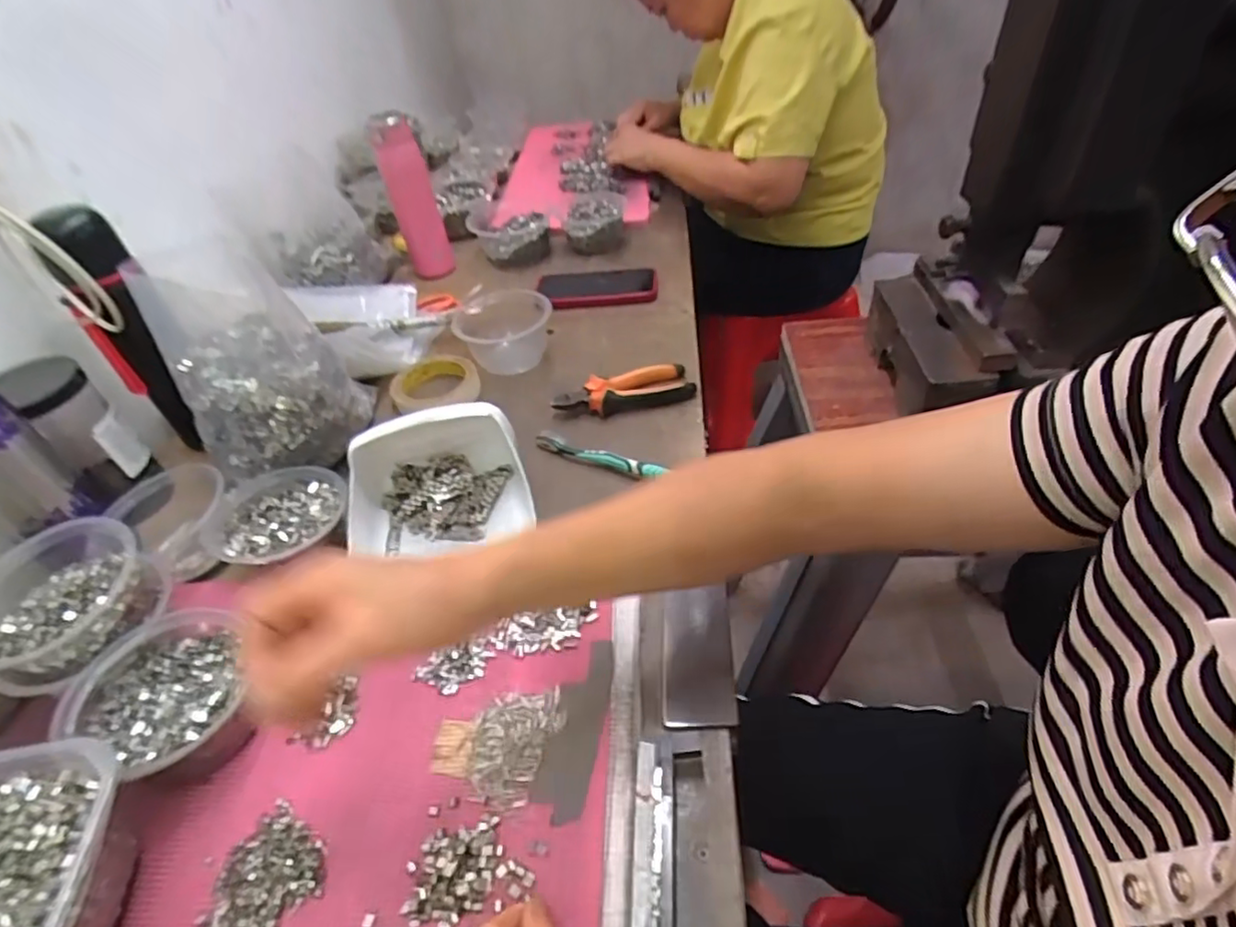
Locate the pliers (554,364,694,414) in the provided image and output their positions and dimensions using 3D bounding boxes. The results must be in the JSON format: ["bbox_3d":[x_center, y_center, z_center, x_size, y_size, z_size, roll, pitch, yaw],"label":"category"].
[{"bbox_3d":[0.004,-0.078,0.680,0.147,0.030,0.050,-11,44,-5],"label":"pliers"}]

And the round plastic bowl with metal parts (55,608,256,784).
[{"bbox_3d":[-0.304,0.166,0.426,0.116,0.058,0.116,-3,44,3],"label":"round plastic bowl with metal parts"}]

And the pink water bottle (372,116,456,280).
[{"bbox_3d":[-0.302,-0.383,0.929,0.068,0.202,0.063,-17,44,-9],"label":"pink water bottle"}]

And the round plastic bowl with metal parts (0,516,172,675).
[{"bbox_3d":[-0.397,0.100,0.450,0.106,0.060,0.114,-5,43,4],"label":"round plastic bowl with metal parts"}]

